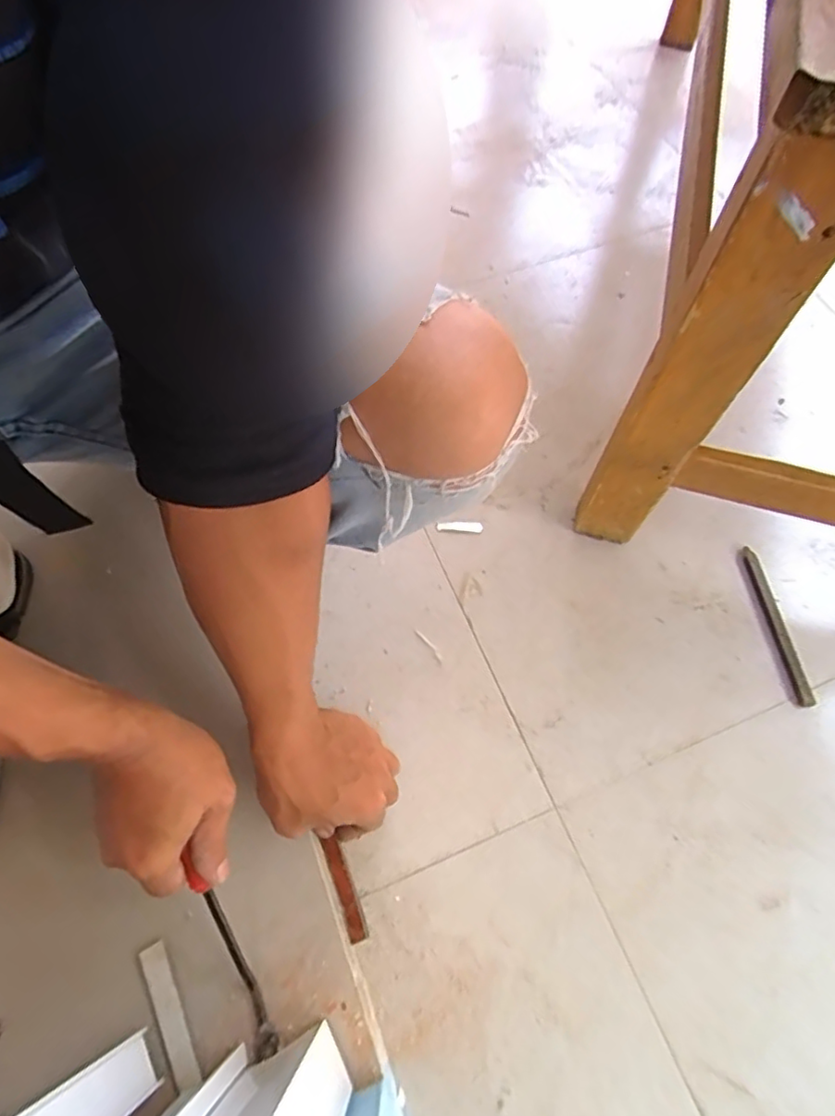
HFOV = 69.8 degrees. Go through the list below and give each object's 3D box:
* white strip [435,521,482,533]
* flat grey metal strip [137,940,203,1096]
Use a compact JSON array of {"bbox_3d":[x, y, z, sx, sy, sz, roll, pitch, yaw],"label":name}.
[{"bbox_3d":[0.043,-0.031,0.617,0.048,0.006,0.012,0,64,-2],"label":"white strip"},{"bbox_3d":[-0.173,0.319,0.418,0.016,0.005,0.092,-25,67,-13],"label":"flat grey metal strip"}]

